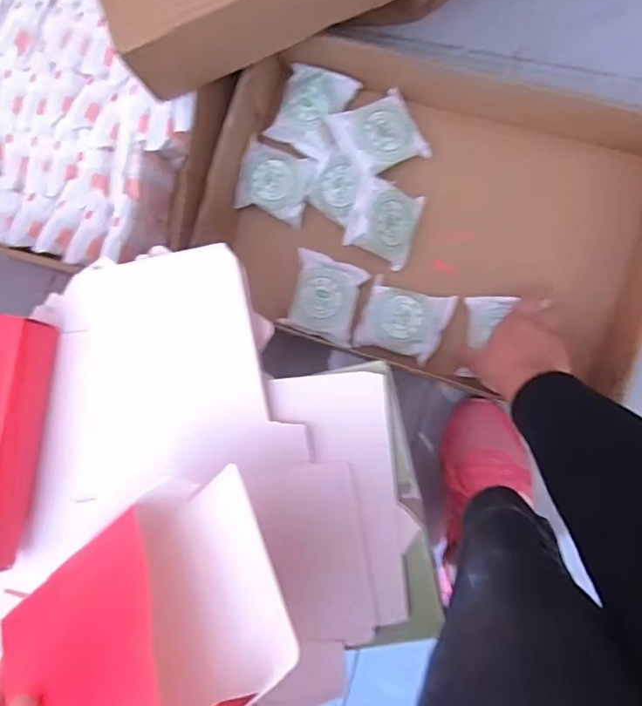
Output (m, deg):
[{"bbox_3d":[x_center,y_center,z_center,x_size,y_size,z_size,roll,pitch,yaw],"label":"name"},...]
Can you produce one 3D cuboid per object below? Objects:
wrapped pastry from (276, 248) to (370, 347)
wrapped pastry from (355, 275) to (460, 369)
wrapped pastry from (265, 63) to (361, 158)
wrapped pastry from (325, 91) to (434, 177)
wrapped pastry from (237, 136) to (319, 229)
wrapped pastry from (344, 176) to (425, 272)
[{"bbox_3d":[0.003,-0.062,0.610,0.082,0.021,0.087,19,91,9],"label":"wrapped pastry"},{"bbox_3d":[0.091,-0.035,0.596,0.089,0.021,0.078,19,90,9],"label":"wrapped pastry"},{"bbox_3d":[-0.012,-0.273,0.619,0.080,0.025,0.087,21,91,9],"label":"wrapped pastry"},{"bbox_3d":[0.065,-0.239,0.599,0.086,0.024,0.081,-26,90,-12],"label":"wrapped pastry"},{"bbox_3d":[-0.053,-0.196,0.627,0.082,0.025,0.077,20,91,9],"label":"wrapped pastry"},{"bbox_3d":[0.071,-0.142,0.594,0.086,0.025,0.077,20,90,-33],"label":"wrapped pastry"}]

